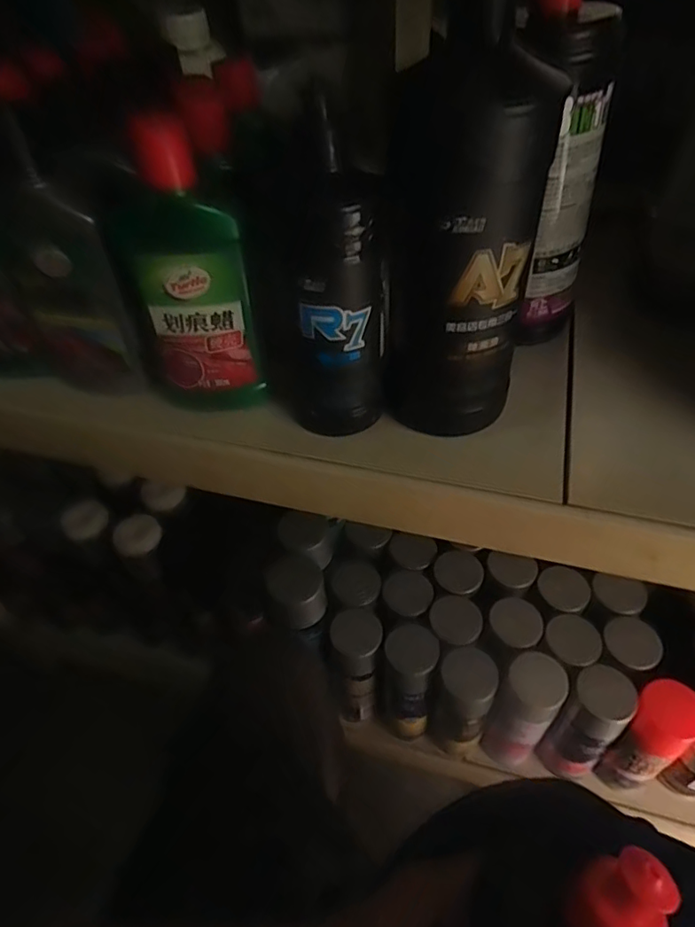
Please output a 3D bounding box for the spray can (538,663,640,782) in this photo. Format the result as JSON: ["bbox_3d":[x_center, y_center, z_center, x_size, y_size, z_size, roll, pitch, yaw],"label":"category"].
[{"bbox_3d":[0.277,0.303,0.656,0.064,0.181,0.069,-2,48,2],"label":"spray can"}]

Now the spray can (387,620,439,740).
[{"bbox_3d":[0.076,0.275,0.702,0.060,0.177,0.073,4,48,7],"label":"spray can"}]

